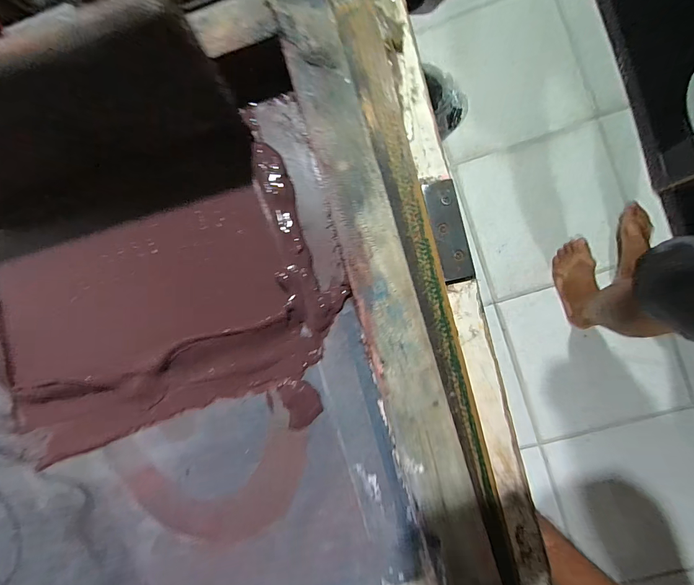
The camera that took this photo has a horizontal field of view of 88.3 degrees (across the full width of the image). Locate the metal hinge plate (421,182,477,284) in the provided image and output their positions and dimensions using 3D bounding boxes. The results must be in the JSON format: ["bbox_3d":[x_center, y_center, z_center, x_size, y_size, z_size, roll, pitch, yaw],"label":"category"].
[{"bbox_3d":[0.078,-0.046,0.272,0.025,0.005,0.077,-13,88,-4],"label":"metal hinge plate"}]

